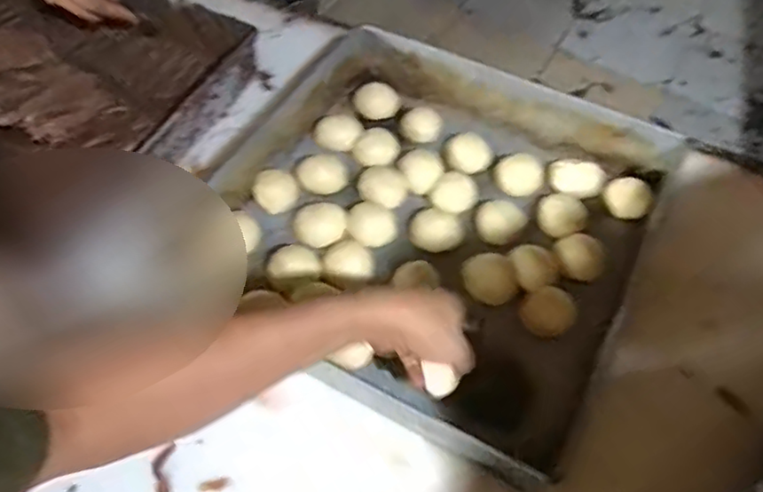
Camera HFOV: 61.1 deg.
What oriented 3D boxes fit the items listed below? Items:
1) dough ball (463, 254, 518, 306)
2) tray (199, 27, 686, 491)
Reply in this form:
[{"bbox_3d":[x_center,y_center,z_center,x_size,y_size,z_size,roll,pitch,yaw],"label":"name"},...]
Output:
[{"bbox_3d":[0.110,0.033,0.667,0.044,0.028,0.054,-24,60,-18],"label":"dough ball"},{"bbox_3d":[0.057,-0.030,0.685,0.433,0.074,0.423,29,59,16],"label":"tray"}]

